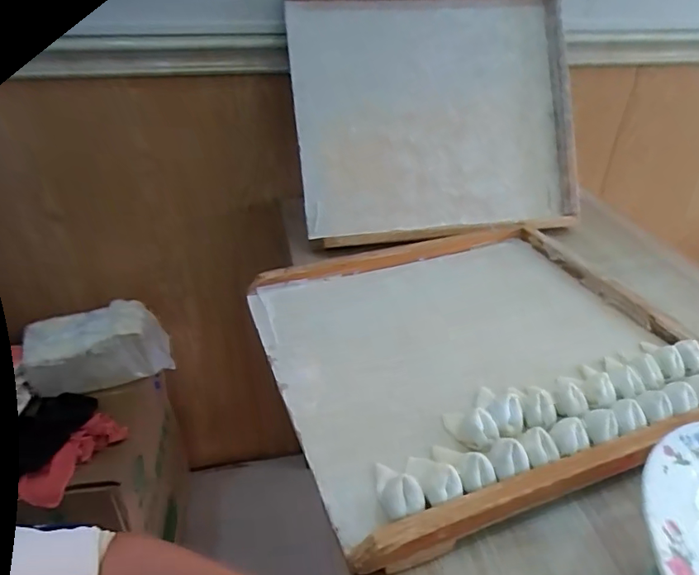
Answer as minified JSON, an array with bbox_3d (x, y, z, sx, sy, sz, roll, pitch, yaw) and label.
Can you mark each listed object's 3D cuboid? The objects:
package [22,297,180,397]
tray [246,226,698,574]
[{"bbox_3d":[-0.459,0.109,0.940,0.238,0.114,0.108,-8,34,-12],"label":"package"},{"bbox_3d":[0.141,0.057,0.589,0.449,0.045,0.408,-12,35,-18],"label":"tray"}]

